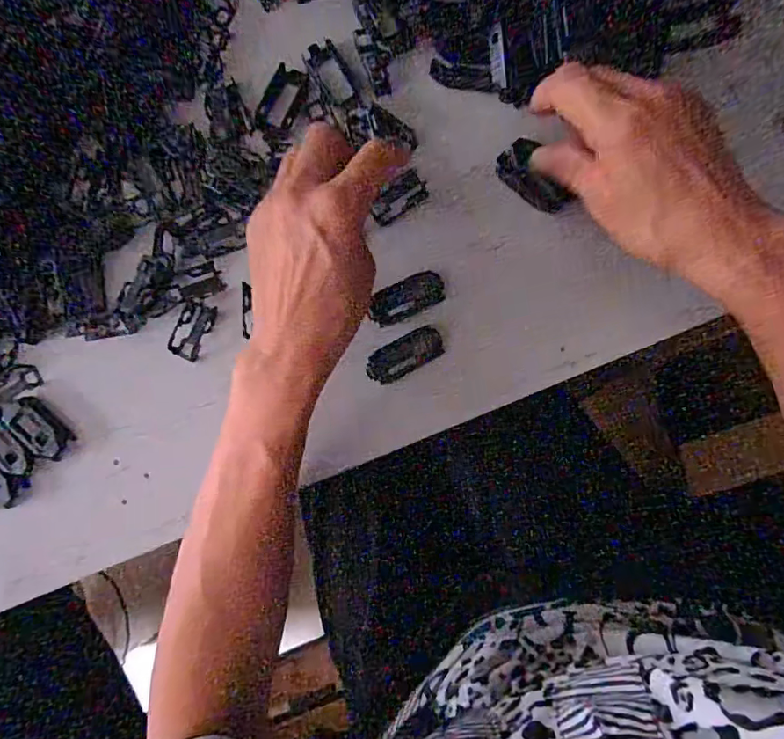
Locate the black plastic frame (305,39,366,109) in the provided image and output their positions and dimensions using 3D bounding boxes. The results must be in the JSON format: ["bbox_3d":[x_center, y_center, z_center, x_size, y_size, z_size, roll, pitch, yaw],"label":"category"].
[{"bbox_3d":[-0.038,-0.195,0.342,0.023,0.008,0.057,-31,85,3],"label":"black plastic frame"}]

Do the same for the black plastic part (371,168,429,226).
[{"bbox_3d":[0.003,-0.113,0.330,0.040,0.009,0.020,-33,84,3],"label":"black plastic part"}]

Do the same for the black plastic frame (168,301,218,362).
[{"bbox_3d":[-0.137,-0.027,0.346,0.022,0.004,0.038,25,84,-11],"label":"black plastic frame"}]

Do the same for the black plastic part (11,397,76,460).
[{"bbox_3d":[-0.241,0.041,0.346,0.044,0.011,0.023,41,92,6],"label":"black plastic part"}]

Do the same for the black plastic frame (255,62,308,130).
[{"bbox_3d":[-0.076,-0.185,0.345,0.026,0.004,0.043,24,90,6],"label":"black plastic frame"}]

